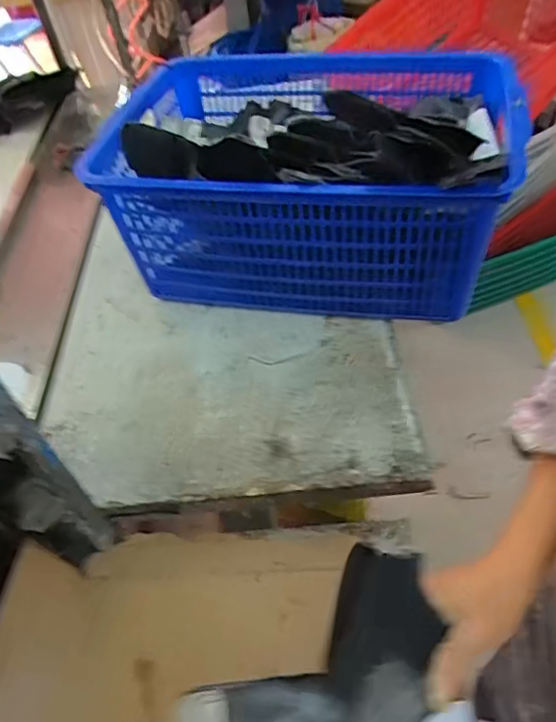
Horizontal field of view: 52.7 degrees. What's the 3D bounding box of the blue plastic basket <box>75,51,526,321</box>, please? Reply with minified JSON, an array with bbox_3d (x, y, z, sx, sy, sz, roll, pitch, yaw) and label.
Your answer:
[{"bbox_3d":[0.058,-0.301,0.882,0.565,0.288,0.434,5,50,14],"label":"blue plastic basket"}]

